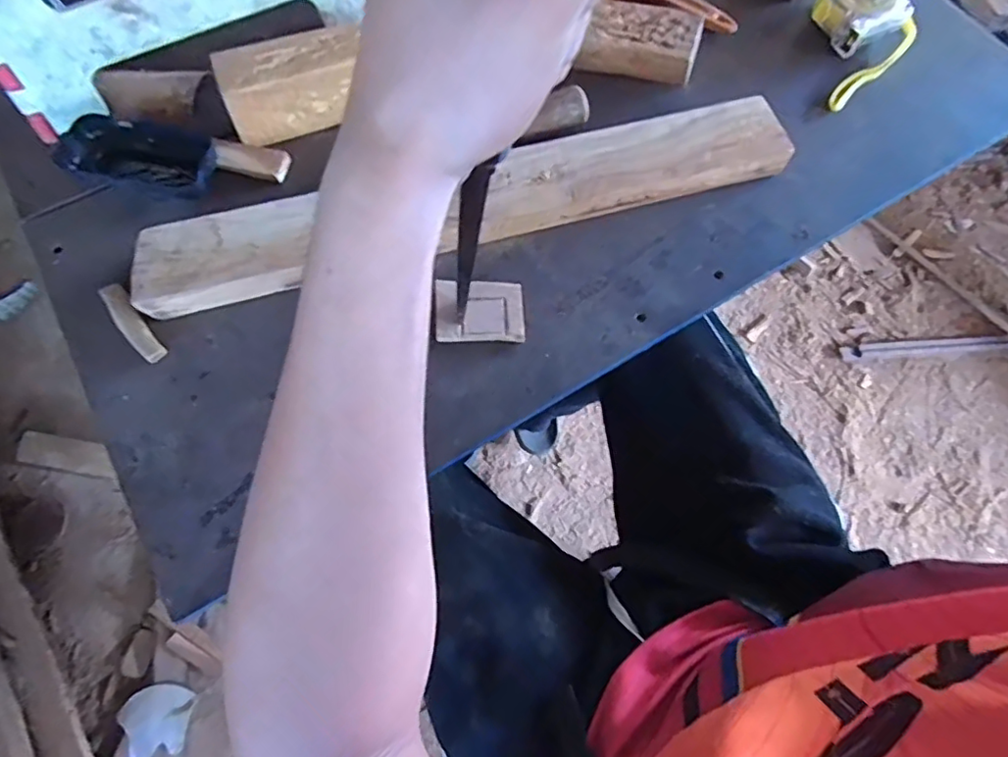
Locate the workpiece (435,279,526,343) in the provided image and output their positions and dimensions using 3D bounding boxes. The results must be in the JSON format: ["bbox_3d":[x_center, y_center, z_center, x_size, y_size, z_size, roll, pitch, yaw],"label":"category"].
[{"bbox_3d":[-0.017,-0.048,0.402,0.060,0.005,0.047,-1,67,-1],"label":"workpiece"}]

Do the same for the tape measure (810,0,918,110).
[{"bbox_3d":[0.298,-0.299,0.495,0.118,0.035,0.087,-39,73,-15],"label":"tape measure"}]

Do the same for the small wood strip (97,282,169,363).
[{"bbox_3d":[-0.255,-0.038,0.394,0.015,0.005,0.070,-38,73,-15],"label":"small wood strip"}]

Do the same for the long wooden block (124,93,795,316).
[{"bbox_3d":[-0.021,-0.135,0.423,0.473,0.024,0.077,-16,68,-7],"label":"long wooden block"}]

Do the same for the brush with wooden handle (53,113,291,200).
[{"bbox_3d":[-0.246,-0.167,0.437,0.157,0.028,0.062,12,68,4],"label":"brush with wooden handle"}]

